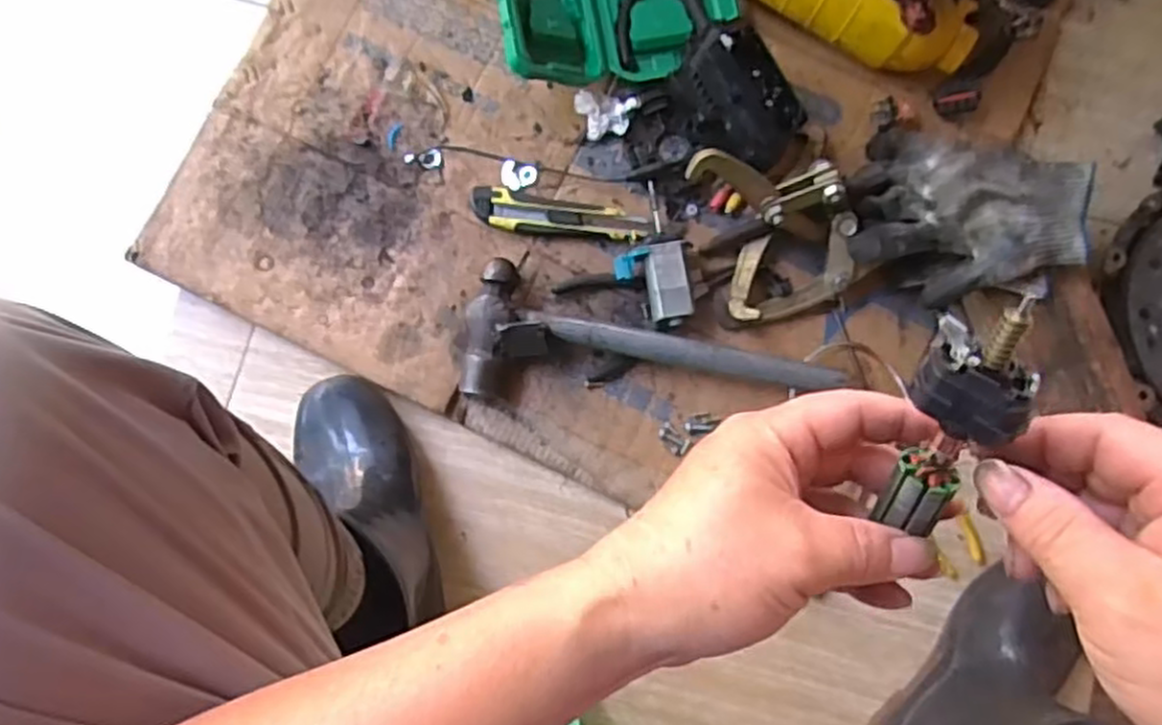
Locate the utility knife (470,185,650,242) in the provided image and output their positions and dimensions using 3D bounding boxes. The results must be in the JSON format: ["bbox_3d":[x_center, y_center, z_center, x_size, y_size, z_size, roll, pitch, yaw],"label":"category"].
[{"bbox_3d":[-0.020,-0.132,0.698,0.157,0.025,0.036,9,83,2],"label":"utility knife"}]

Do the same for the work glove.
[{"bbox_3d":[0.320,-0.115,0.654,0.182,0.073,0.139,21,84,3],"label":"work glove"}]

